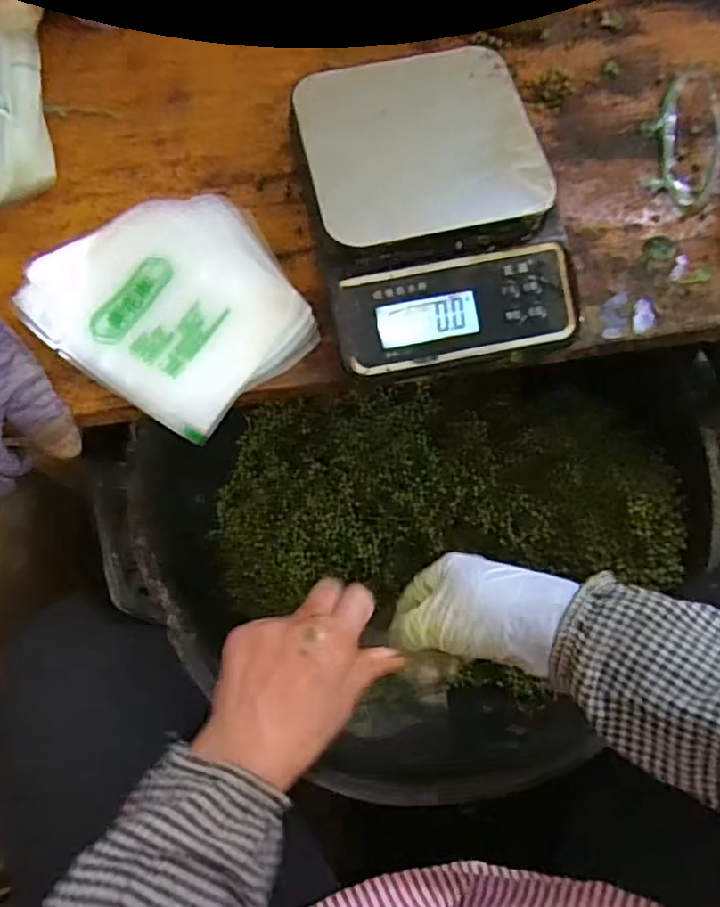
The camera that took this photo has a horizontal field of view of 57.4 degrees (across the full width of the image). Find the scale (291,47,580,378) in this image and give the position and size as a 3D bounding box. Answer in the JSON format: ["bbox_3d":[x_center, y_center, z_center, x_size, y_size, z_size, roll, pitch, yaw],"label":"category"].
[{"bbox_3d":[0.042,-0.158,0.426,0.146,0.056,0.208,-13,71,-4],"label":"scale"}]

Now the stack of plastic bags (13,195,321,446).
[{"bbox_3d":[-0.117,-0.094,0.416,0.151,0.039,0.155,-39,75,-12],"label":"stack of plastic bags"}]

